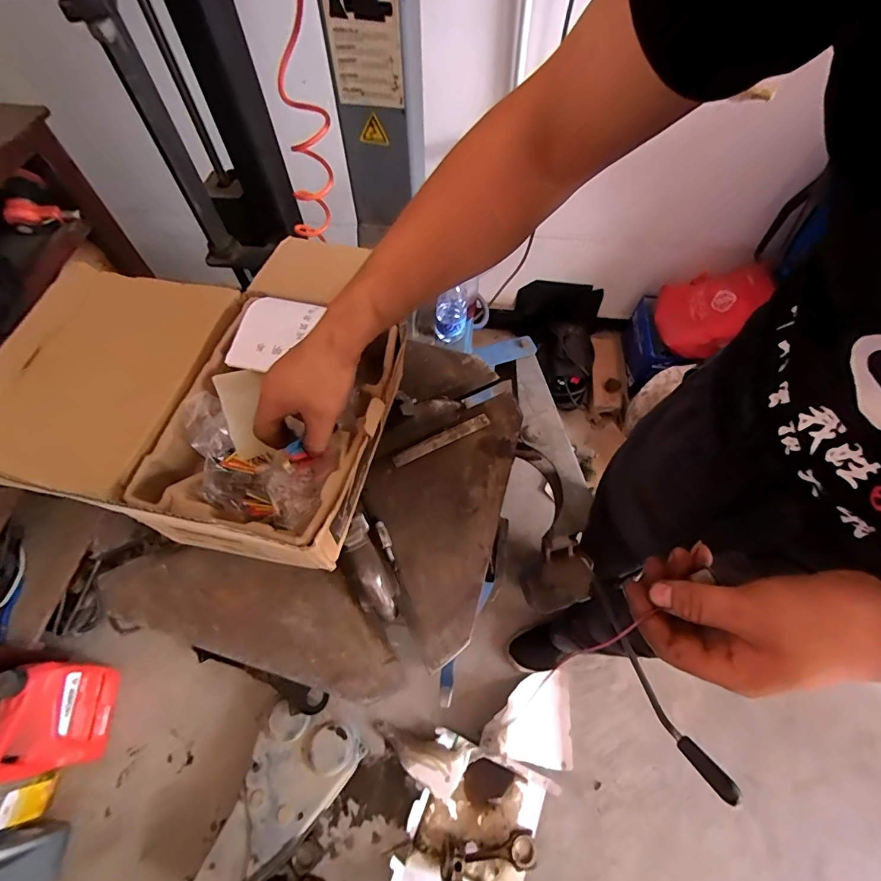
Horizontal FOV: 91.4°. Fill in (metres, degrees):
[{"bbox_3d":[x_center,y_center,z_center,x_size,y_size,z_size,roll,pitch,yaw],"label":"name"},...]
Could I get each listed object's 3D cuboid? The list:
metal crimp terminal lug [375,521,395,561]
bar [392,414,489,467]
[{"bbox_3d":[-0.070,0.127,0.546,0.012,0.009,0.052,-20,64,-11],"label":"metal crimp terminal lug"},{"bbox_3d":[0.003,-0.002,0.628,0.154,0.005,0.021,-26,65,-14],"label":"bar"}]

